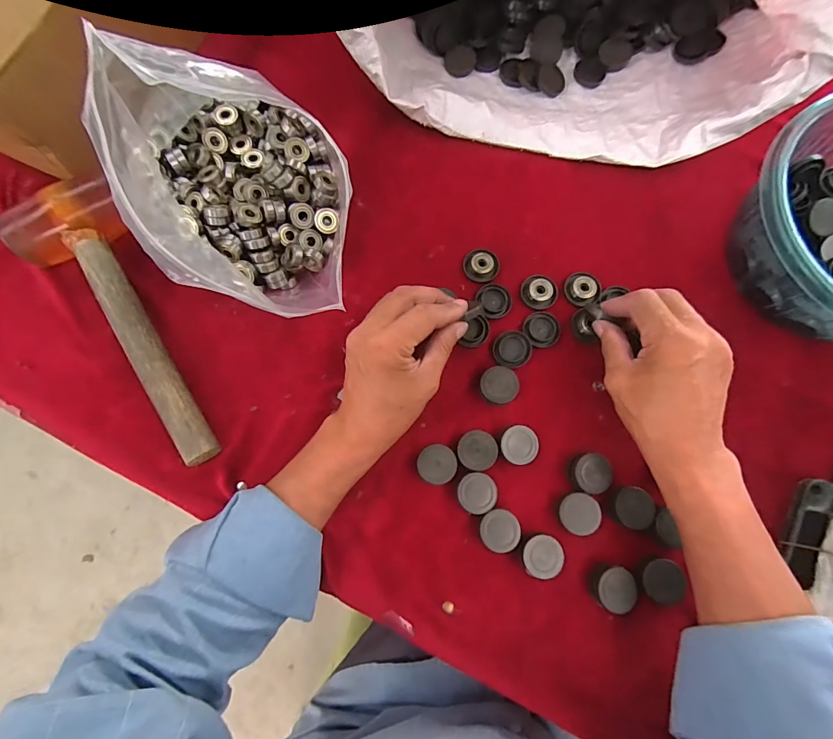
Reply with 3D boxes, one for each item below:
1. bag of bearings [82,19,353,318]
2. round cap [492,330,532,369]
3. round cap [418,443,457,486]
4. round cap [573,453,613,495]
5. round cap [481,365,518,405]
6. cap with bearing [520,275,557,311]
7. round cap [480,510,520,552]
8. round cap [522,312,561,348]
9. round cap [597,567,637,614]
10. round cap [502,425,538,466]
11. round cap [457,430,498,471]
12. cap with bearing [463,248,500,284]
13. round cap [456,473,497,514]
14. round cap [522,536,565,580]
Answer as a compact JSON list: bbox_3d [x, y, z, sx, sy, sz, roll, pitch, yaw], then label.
[{"bbox_3d":[-0.152,-0.171,0.326,0.151,0.165,0.198,-26,79,-5],"label":"bag of bearings"},{"bbox_3d":[0.086,-0.018,0.368,0.032,0.012,0.032,0,78,0],"label":"round cap"},{"bbox_3d":[0.017,0.080,0.349,0.032,0.018,0.031,0,78,0],"label":"round cap"},{"bbox_3d":[0.147,0.088,0.347,0.032,0.017,0.031,0,78,0],"label":"round cap"},{"bbox_3d":[0.072,0.014,0.360,0.032,0.015,0.032,0,78,0],"label":"round cap"},{"bbox_3d":[0.115,-0.073,0.379,0.031,0.011,0.031,0,78,0],"label":"cap with bearing"},{"bbox_3d":[0.068,0.131,0.335,0.032,0.016,0.032,0,78,0],"label":"round cap"},{"bbox_3d":[0.115,-0.037,0.376,0.034,0.006,0.031,0,78,0],"label":"round cap"},{"bbox_3d":[0.157,0.173,0.324,0.030,0.012,0.032,0,78,0],"label":"round cap"},{"bbox_3d":[0.086,0.065,0.351,0.030,0.020,0.031,0,78,0],"label":"round cap"},{"bbox_3d":[0.051,0.069,0.350,0.032,0.020,0.032,0,78,0],"label":"round cap"},{"bbox_3d":[0.063,-0.099,0.385,0.033,0.012,0.031,0,78,0],"label":"cap with bearing"},{"bbox_3d":[0.050,0.102,0.341,0.031,0.021,0.031,0,78,0],"label":"round cap"},{"bbox_3d":[0.100,0.149,0.330,0.031,0.015,0.032,0,78,0],"label":"round cap"}]

